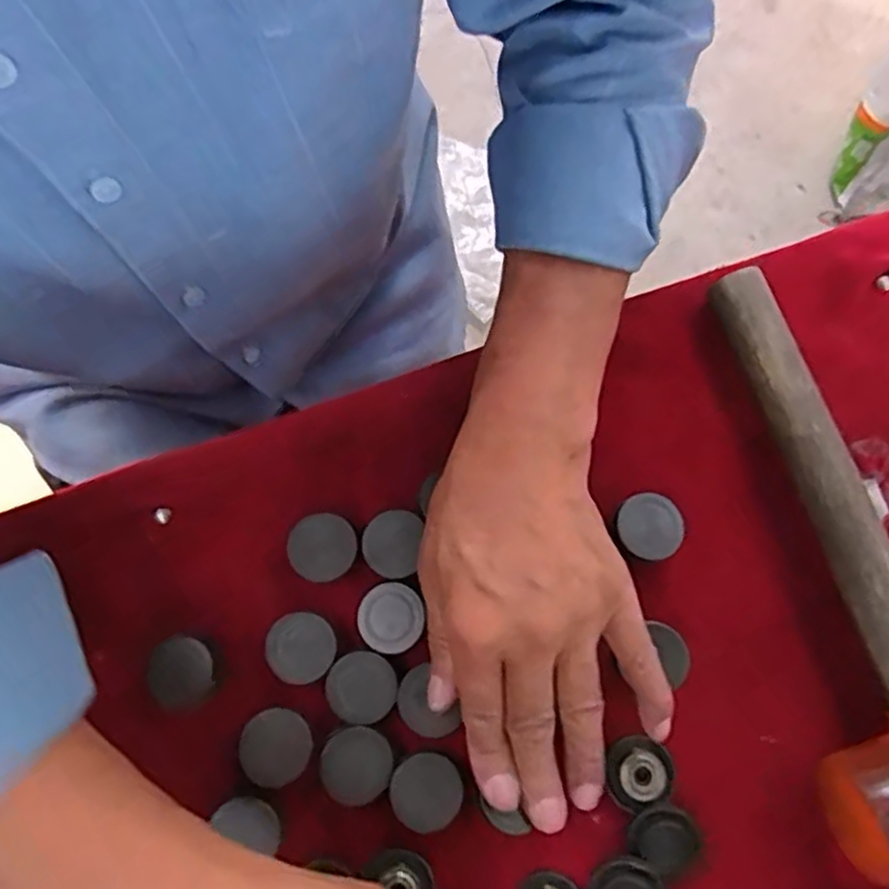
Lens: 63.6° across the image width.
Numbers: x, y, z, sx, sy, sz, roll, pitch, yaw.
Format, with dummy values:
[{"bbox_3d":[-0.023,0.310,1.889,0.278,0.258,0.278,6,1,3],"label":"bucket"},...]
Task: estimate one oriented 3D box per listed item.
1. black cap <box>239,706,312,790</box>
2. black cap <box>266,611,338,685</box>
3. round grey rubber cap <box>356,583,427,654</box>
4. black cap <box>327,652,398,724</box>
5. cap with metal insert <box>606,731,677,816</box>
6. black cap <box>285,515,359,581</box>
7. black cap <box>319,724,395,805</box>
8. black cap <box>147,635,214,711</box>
[{"bbox_3d":[-0.076,0.135,0.319,0.031,0.004,0.032,0,76,0],"label":"black cap"},{"bbox_3d":[-0.066,0.093,0.328,0.031,0.004,0.031,0,76,0],"label":"black cap"},{"bbox_3d":[-0.025,0.080,0.330,0.030,0.004,0.030,0,76,0],"label":"round grey rubber cap"},{"bbox_3d":[-0.038,0.110,0.324,0.031,0.004,0.030,0,76,0],"label":"black cap"},{"bbox_3d":[0.088,0.150,0.328,0.031,0.011,0.027,-27,78,-6],"label":"cap with metal insert"},{"bbox_3d":[-0.057,0.048,0.337,0.031,0.008,0.031,0,76,0],"label":"black cap"},{"bbox_3d":[-0.039,0.142,0.318,0.031,0.004,0.031,0,76,0],"label":"black cap"},{"bbox_3d":[-0.119,0.103,0.325,0.027,0.006,0.031,-16,77,-4],"label":"black cap"}]

